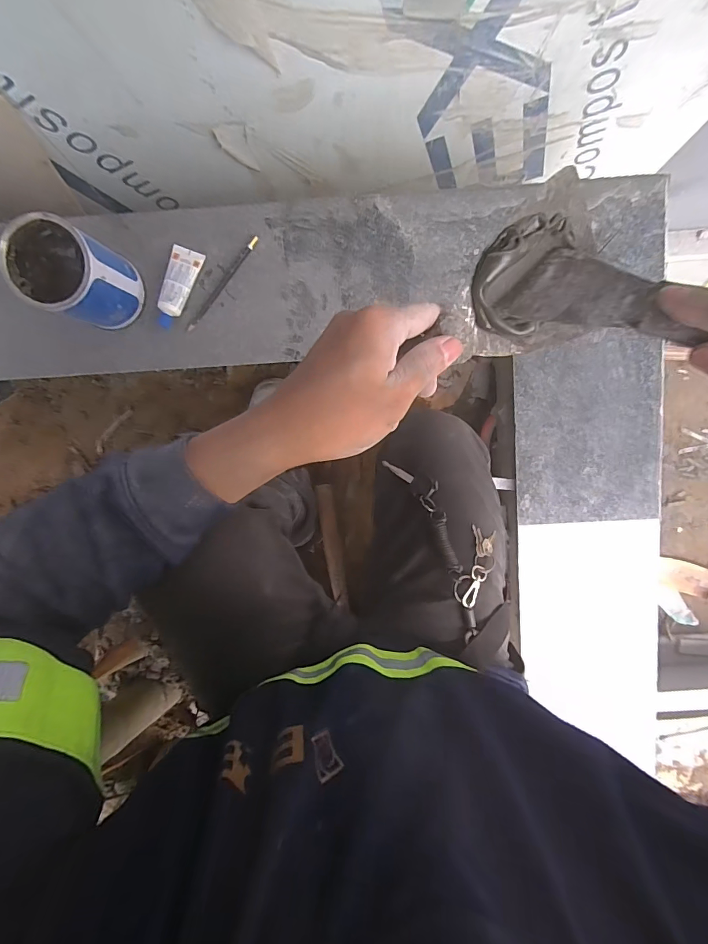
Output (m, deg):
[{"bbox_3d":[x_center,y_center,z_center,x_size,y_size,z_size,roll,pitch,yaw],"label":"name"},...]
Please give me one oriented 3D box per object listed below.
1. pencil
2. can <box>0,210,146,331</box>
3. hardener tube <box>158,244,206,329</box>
[{"bbox_3d":[-0.184,-0.262,0.564,0.009,0.007,0.158,40,96,-4],"label":"pencil"},{"bbox_3d":[-0.346,-0.243,0.505,0.099,0.114,0.094,0,97,0],"label":"can"},{"bbox_3d":[-0.243,-0.253,0.556,0.040,0.020,0.110,19,97,-2],"label":"hardener tube"}]

